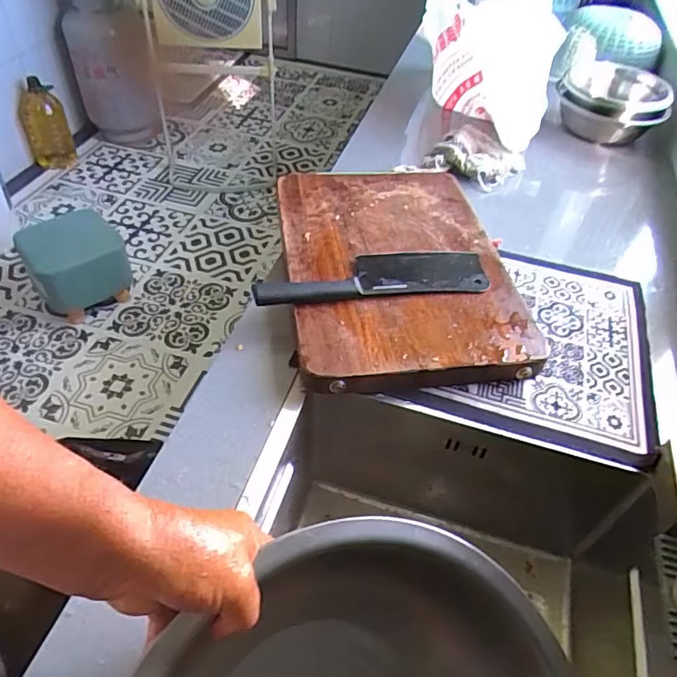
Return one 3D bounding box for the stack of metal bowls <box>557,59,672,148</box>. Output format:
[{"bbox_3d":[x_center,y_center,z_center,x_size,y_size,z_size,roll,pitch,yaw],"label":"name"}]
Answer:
[{"bbox_3d":[0.518,-0.452,1.021,0.186,0.092,0.211,25,50,17],"label":"stack of metal bowls"}]

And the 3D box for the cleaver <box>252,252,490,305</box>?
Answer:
[{"bbox_3d":[0.042,-0.080,0.655,0.285,0.016,0.079,-6,48,-11],"label":"cleaver"}]

